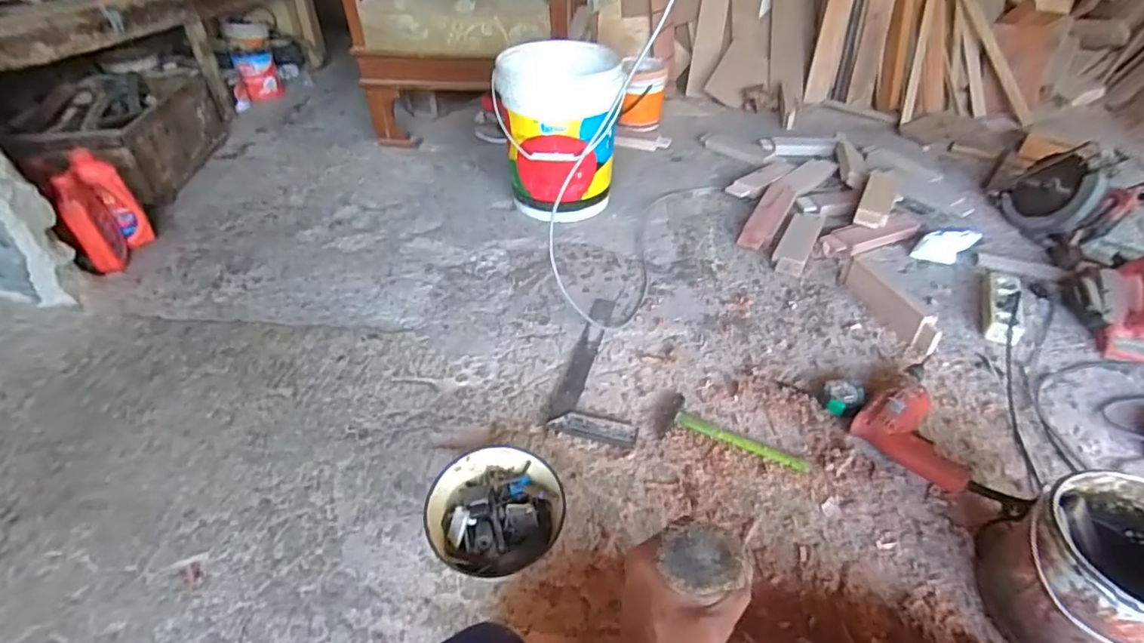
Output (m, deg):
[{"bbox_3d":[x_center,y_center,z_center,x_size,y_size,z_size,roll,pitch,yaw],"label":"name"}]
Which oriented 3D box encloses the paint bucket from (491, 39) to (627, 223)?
[{"bbox_3d":[-0.030,-0.483,1.420,0.298,0.366,0.298,-1,41,1],"label":"paint bucket"}]

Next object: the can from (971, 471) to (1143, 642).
[{"bbox_3d":[0.617,0.299,0.654,0.179,0.179,0.186,-22,45,-21],"label":"can"}]

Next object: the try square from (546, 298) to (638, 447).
[{"bbox_3d":[0.066,0.074,1.040,0.153,0.012,0.357,8,42,11],"label":"try square"}]

